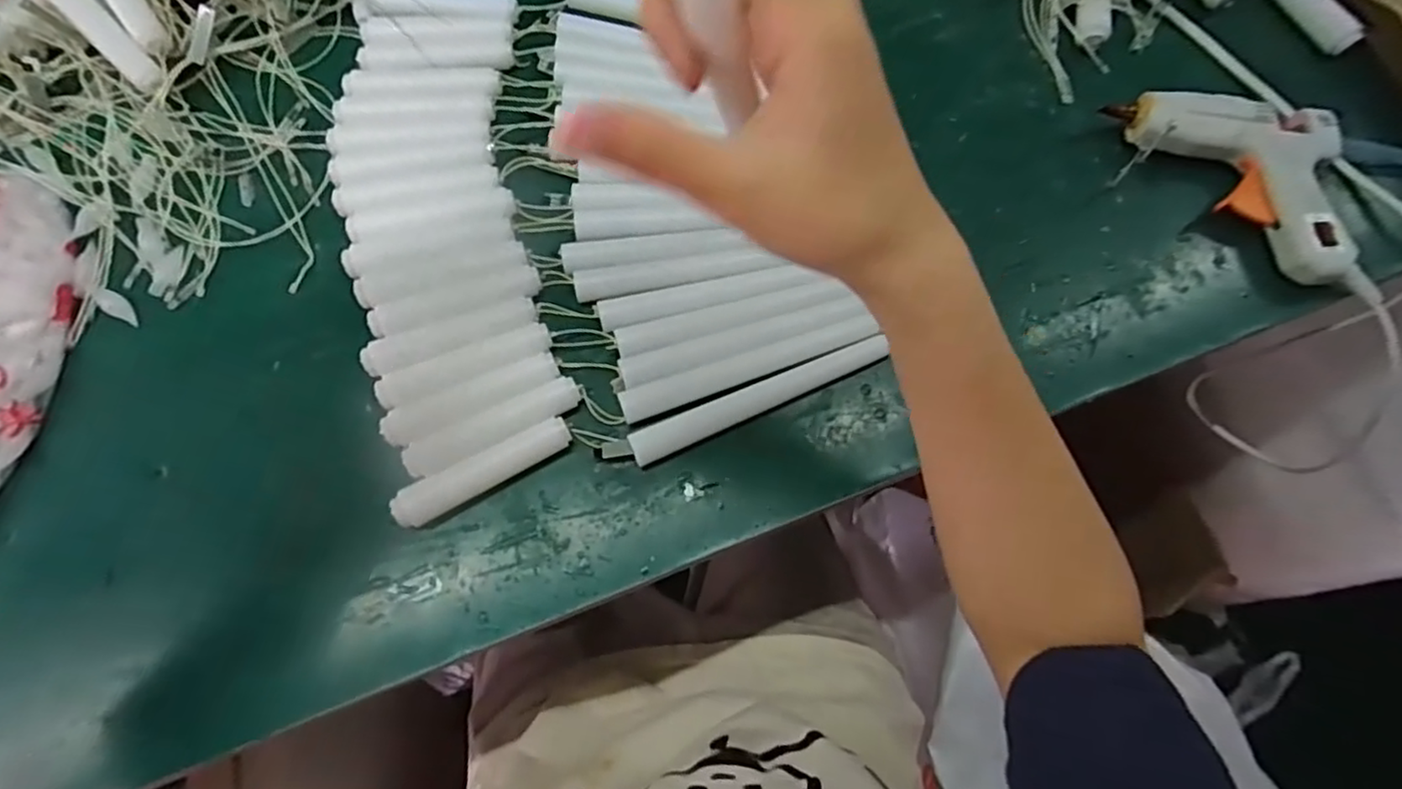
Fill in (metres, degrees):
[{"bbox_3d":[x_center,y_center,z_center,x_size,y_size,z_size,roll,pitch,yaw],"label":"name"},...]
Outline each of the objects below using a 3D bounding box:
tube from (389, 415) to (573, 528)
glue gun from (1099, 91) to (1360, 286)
[{"bbox_3d":[-0.106,0.038,0.330,0.089,0.011,0.016,-28,75,-11],"label":"tube"},{"bbox_3d":[0.319,-0.135,0.385,0.089,0.029,0.143,-38,77,-13],"label":"glue gun"}]

